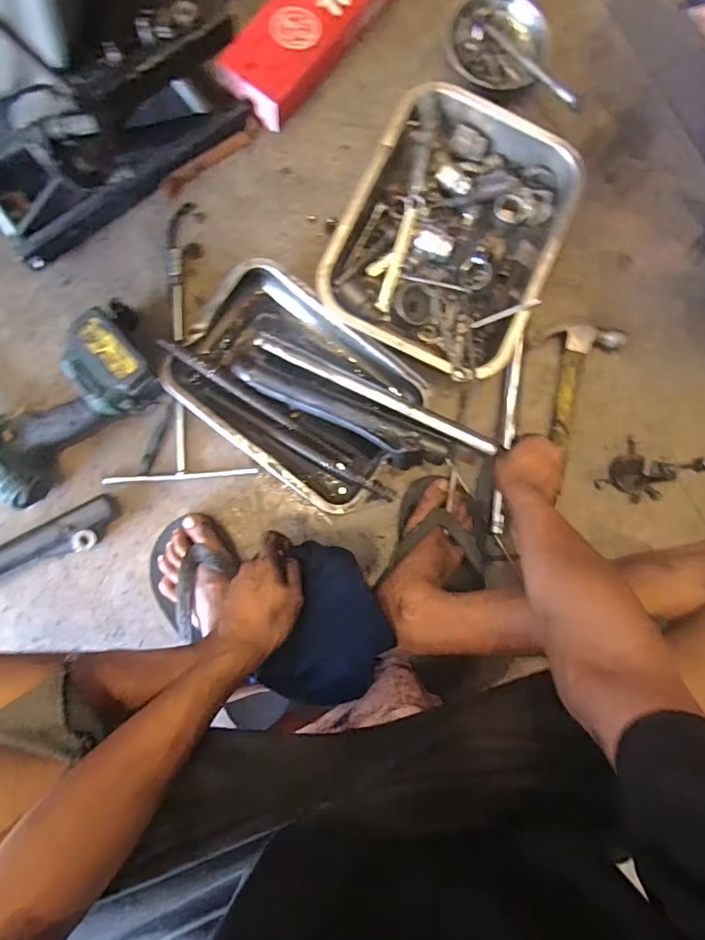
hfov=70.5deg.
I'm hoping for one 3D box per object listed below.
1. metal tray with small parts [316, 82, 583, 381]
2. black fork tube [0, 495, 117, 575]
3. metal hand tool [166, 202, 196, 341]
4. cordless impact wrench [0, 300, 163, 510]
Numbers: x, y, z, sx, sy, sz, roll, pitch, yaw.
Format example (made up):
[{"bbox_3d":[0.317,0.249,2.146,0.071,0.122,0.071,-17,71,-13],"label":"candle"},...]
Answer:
[{"bbox_3d":[0.131,-0.313,0.687,0.266,0.083,0.360,25,84,-2],"label":"metal tray with small parts"},{"bbox_3d":[-0.435,0.117,0.624,0.297,0.037,0.053,-26,88,-6],"label":"black fork tube"},{"bbox_3d":[-0.240,-0.275,0.681,0.030,0.009,0.196,4,84,-6],"label":"metal hand tool"},{"bbox_3d":[-0.429,-0.177,0.624,0.261,0.072,0.401,-35,88,-6],"label":"cordless impact wrench"}]

